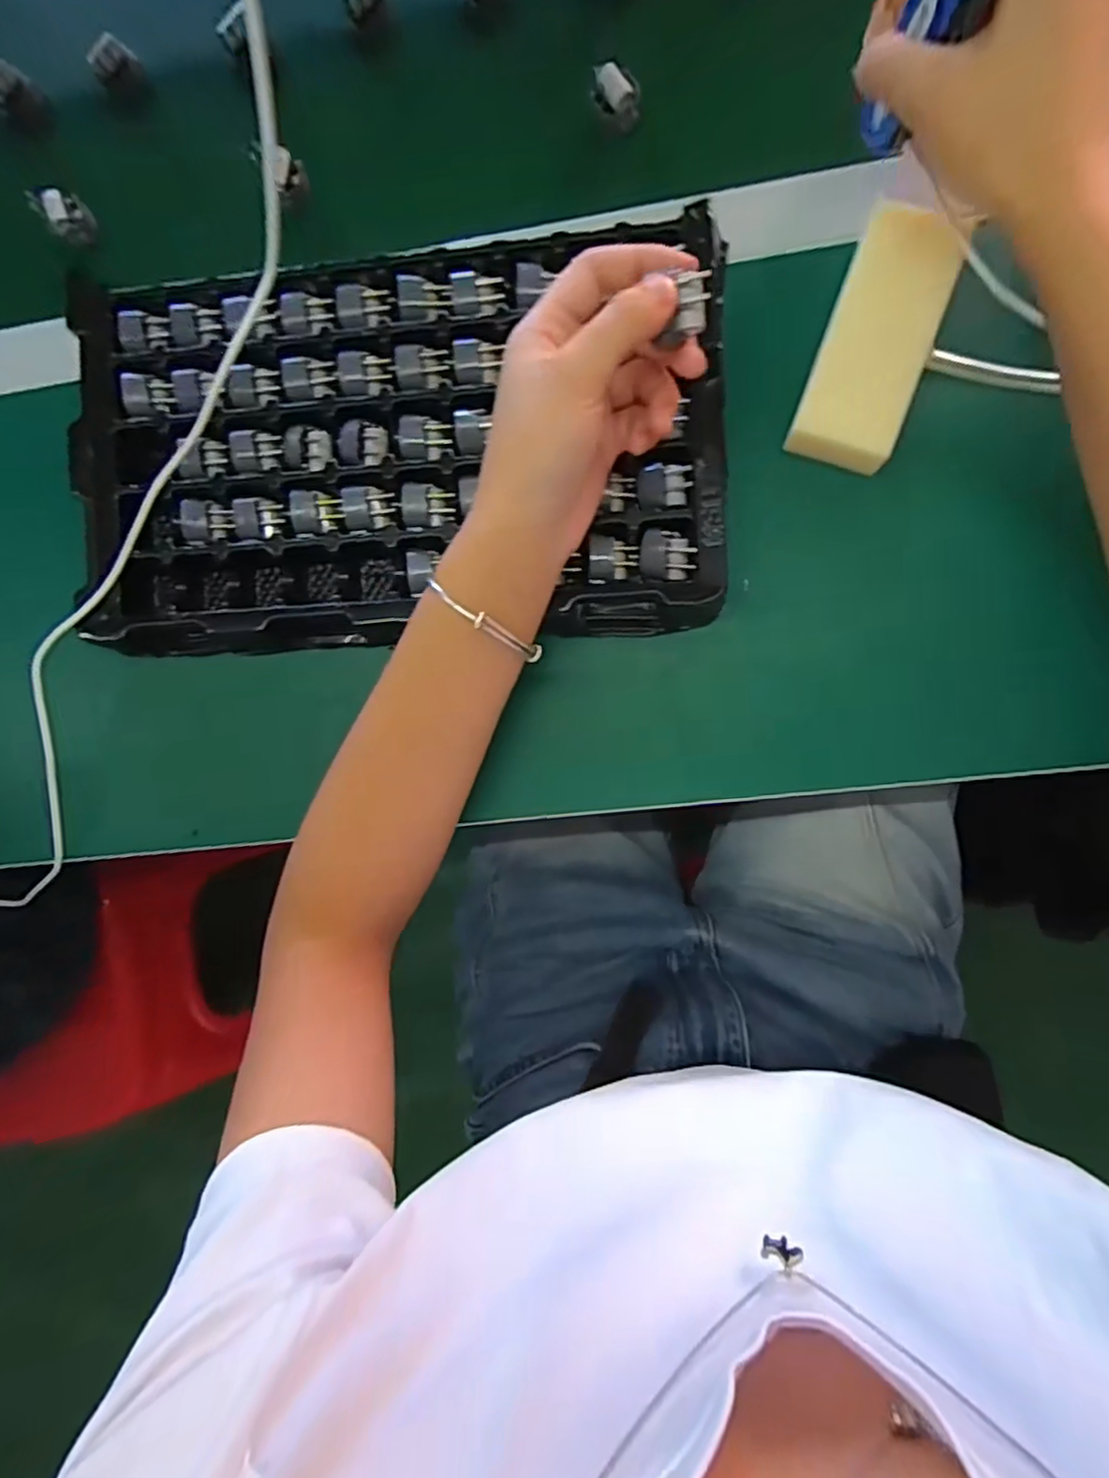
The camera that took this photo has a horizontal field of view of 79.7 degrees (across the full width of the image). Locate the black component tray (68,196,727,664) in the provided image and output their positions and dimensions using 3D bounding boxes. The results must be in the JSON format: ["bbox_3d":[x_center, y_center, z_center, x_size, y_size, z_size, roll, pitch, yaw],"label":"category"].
[{"bbox_3d":[-0.089,-0.162,0.374,0.359,0.037,0.207,-1,88,6],"label":"black component tray"}]

